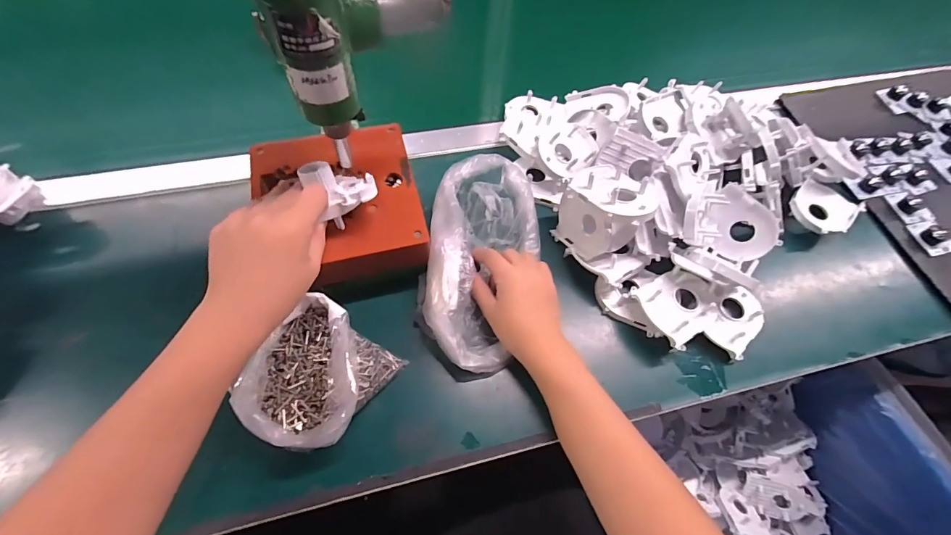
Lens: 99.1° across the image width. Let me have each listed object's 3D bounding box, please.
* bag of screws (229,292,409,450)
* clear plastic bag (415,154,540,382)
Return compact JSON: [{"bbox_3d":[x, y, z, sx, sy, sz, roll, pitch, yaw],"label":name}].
[{"bbox_3d":[-0.133,0.096,0.349,0.095,0.057,0.113,28,64,10],"label":"bag of screws"},{"bbox_3d":[0.008,-0.010,0.412,0.113,0.048,0.225,11,66,2],"label":"clear plastic bag"}]

